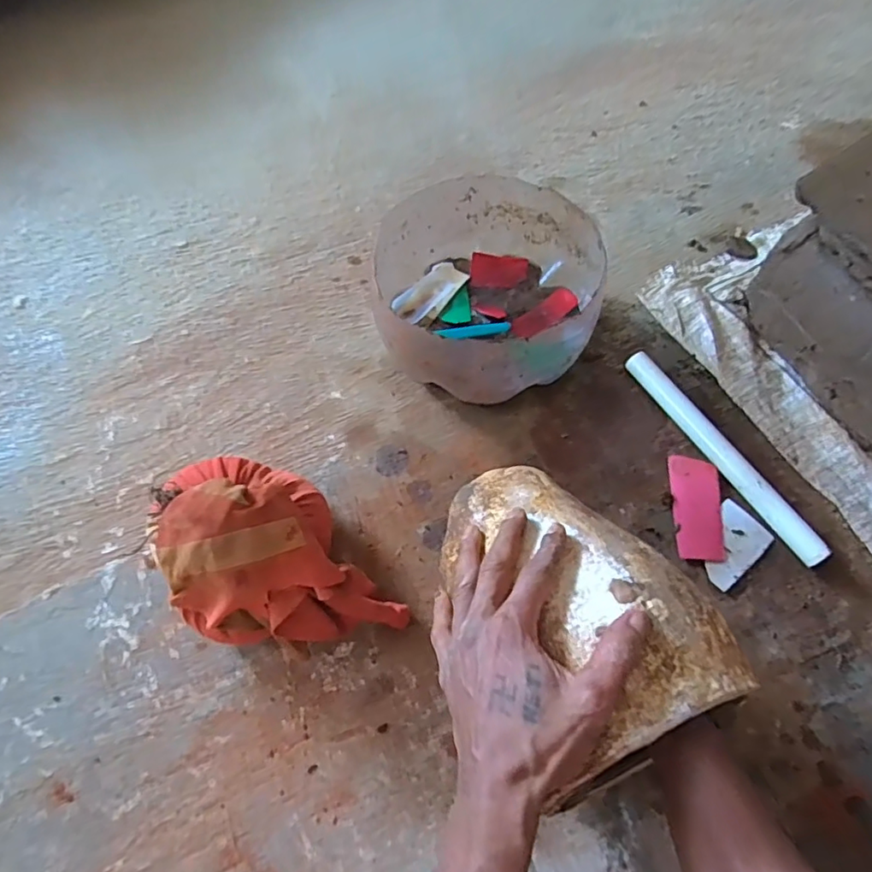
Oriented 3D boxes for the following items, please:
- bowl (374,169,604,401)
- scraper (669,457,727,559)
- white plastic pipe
[{"bbox_3d":[0.058,-0.155,0.627,0.236,0.132,0.248,-1,61,1],"label":"bowl"},{"bbox_3d":[0.259,0.068,0.558,0.043,0.010,0.107,4,61,4],"label":"scraper"},{"bbox_3d":[0.287,0.014,0.576,0.022,0.024,0.264,-27,64,-13],"label":"white plastic pipe"}]

